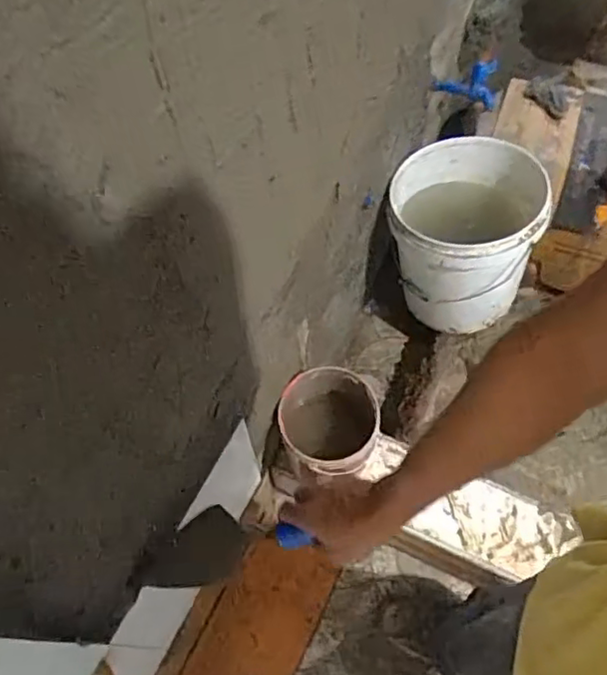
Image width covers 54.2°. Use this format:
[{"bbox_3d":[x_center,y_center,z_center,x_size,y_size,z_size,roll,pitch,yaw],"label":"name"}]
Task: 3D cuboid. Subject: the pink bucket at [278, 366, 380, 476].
[{"bbox_3d":[0.056,0.176,1.116,0.173,0.183,0.183,-1,62,1],"label":"pink bucket"}]

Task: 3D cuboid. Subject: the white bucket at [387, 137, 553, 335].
[{"bbox_3d":[0.345,-0.229,1.316,0.316,0.300,0.326,18,64,10],"label":"white bucket"}]

